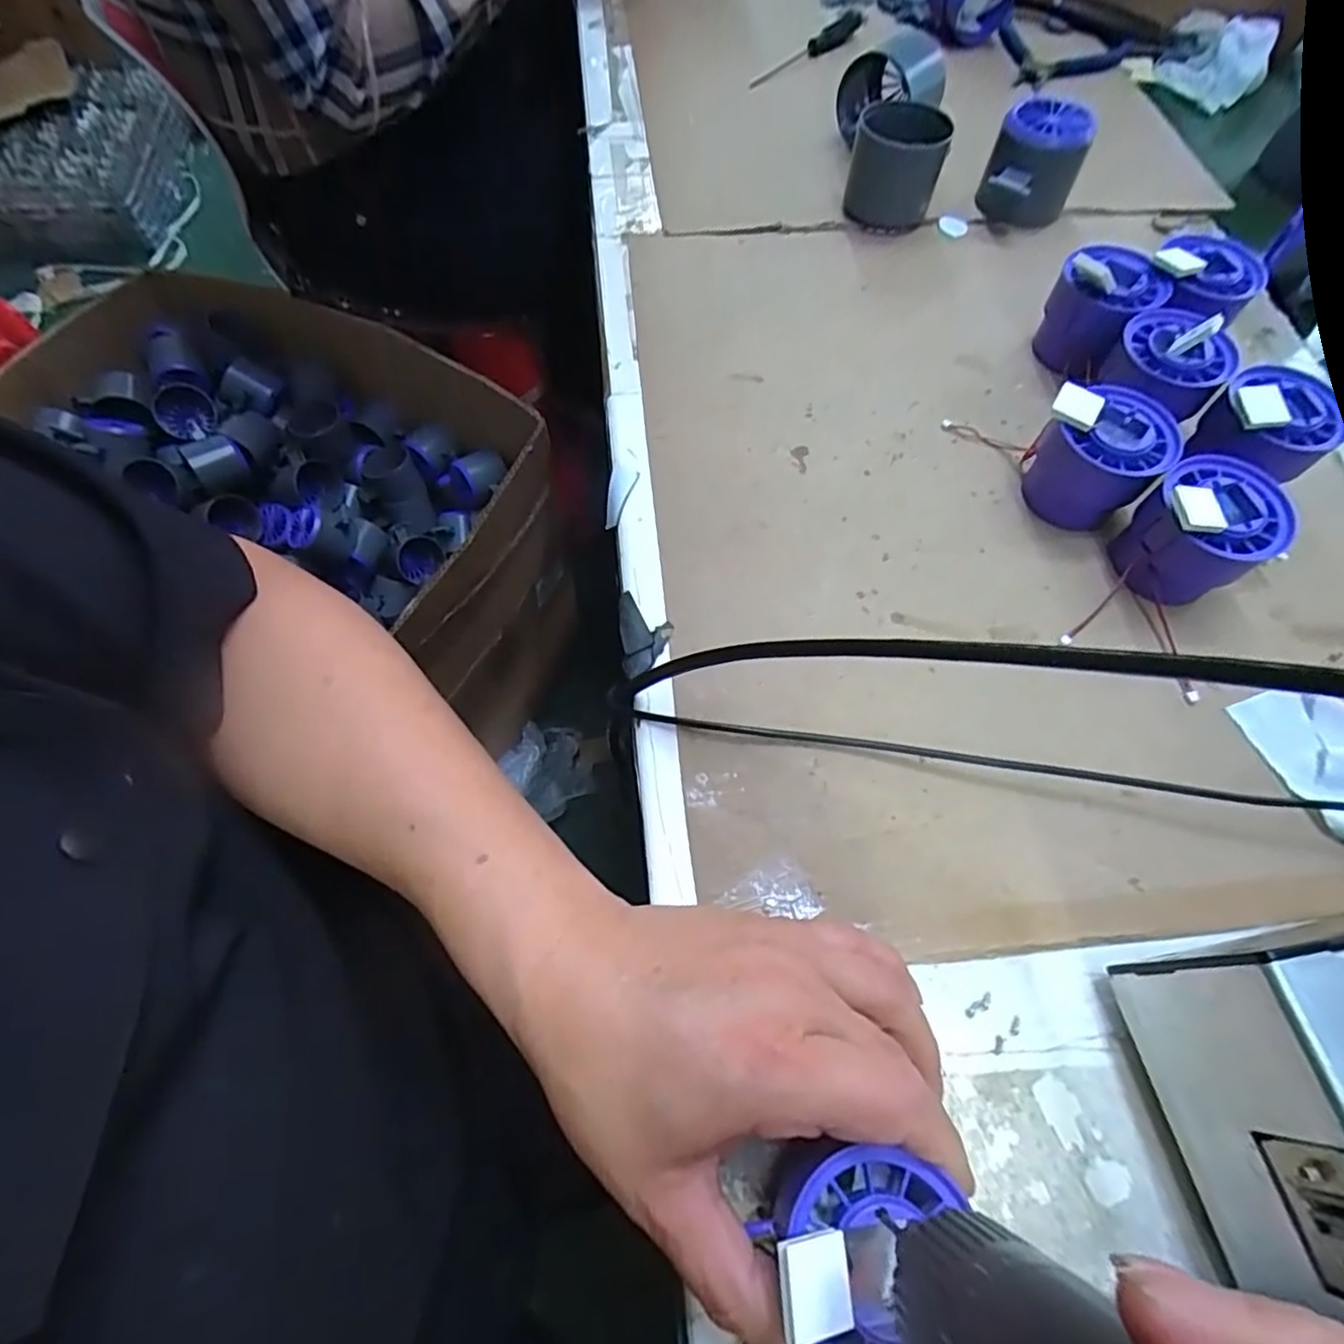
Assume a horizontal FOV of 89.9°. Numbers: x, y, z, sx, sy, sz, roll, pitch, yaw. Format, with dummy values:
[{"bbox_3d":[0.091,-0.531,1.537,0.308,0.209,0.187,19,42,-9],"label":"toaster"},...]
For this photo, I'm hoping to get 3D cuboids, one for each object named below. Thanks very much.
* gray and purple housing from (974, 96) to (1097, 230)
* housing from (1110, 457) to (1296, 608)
[{"bbox_3d":[0.242,-0.336,0.451,0.057,0.057,0.061,24,66,11],"label":"gray and purple housing"},{"bbox_3d":[0.247,-0.064,0.318,0.058,0.055,0.054,0,64,-1],"label":"housing"}]

